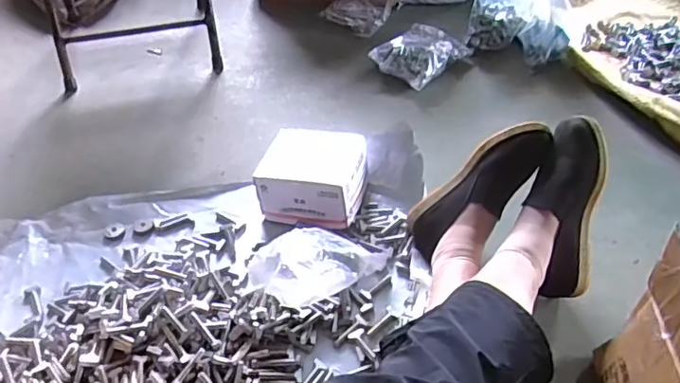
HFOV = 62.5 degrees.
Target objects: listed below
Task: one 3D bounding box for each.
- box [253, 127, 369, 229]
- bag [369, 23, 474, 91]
[{"bbox_3d":[-0.042,-0.020,0.900,0.156,0.096,0.146,11,45,12],"label":"box"},{"bbox_3d":[0.172,-0.295,1.197,0.137,0.060,0.185,30,52,28],"label":"bag"}]

